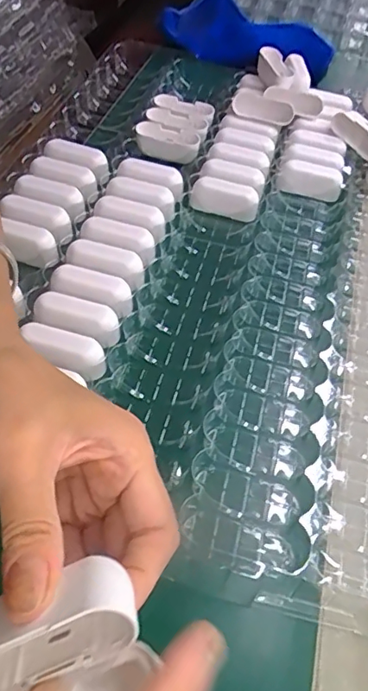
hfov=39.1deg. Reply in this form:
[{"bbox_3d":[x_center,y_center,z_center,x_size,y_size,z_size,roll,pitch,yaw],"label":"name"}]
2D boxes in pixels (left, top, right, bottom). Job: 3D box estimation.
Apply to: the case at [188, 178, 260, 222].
[{"bbox_3d":[0.038,-0.138,0.492,0.064,0.023,0.021,14,52,5],"label":"case"}]

